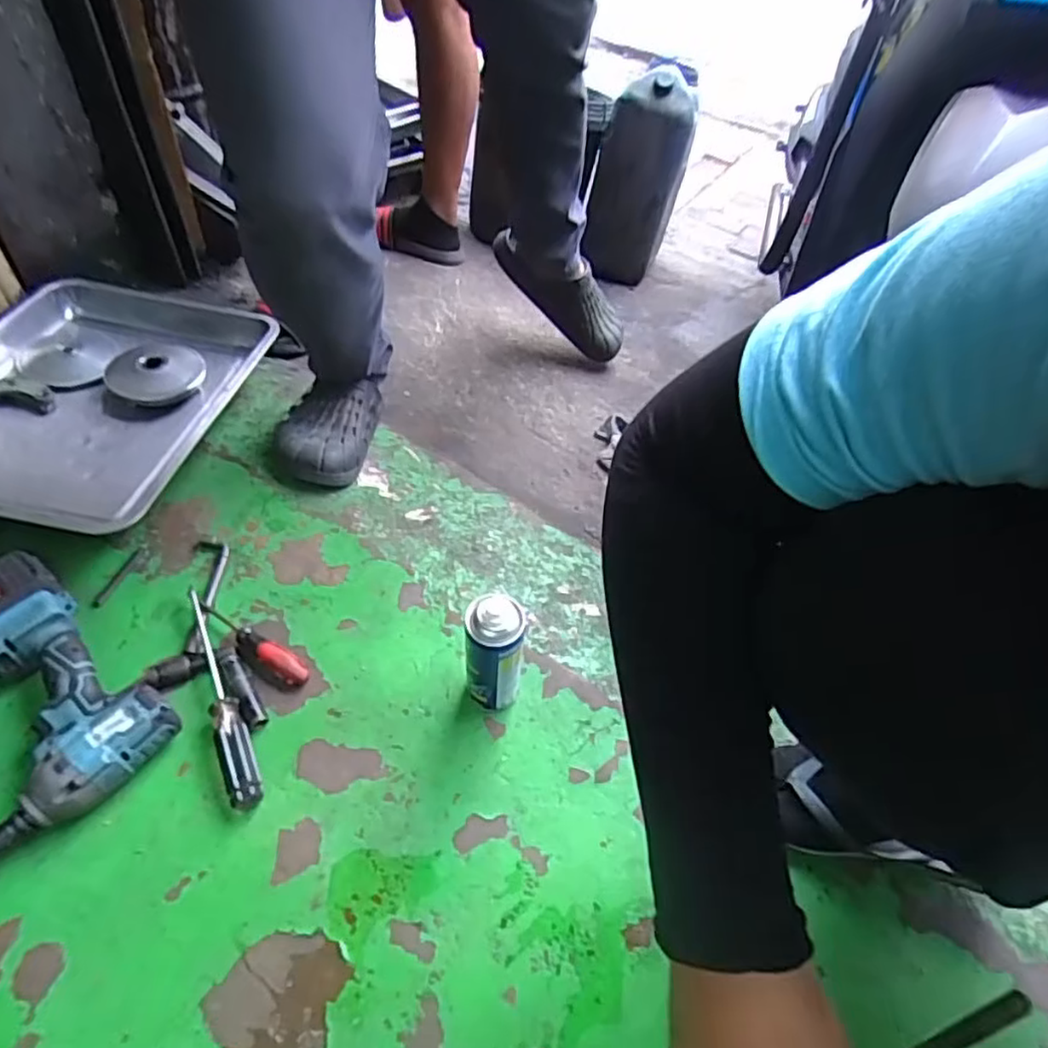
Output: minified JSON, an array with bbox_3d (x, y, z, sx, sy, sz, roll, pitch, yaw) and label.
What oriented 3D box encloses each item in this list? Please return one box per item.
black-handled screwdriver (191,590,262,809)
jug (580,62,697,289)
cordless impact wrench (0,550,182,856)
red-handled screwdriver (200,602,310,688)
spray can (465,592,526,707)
[{"bbox_3d":[-0.291,0.158,0.651,0.026,0.025,0.230,-19,56,-19],"label":"black-handled screwdriver"},{"bbox_3d":[0.238,-0.717,1.417,0.169,0.371,0.159,15,52,6],"label":"jug"},{"bbox_3d":[-0.457,0.159,0.602,0.194,0.075,0.255,-36,63,-29],"label":"cordless impact wrench"},{"bbox_3d":[-0.273,0.121,0.679,0.137,0.022,0.029,29,55,17],"label":"red-handled screwdriver"},{"bbox_3d":[-0.027,0.120,0.625,0.052,0.153,0.053,3,51,-3],"label":"spray can"}]

